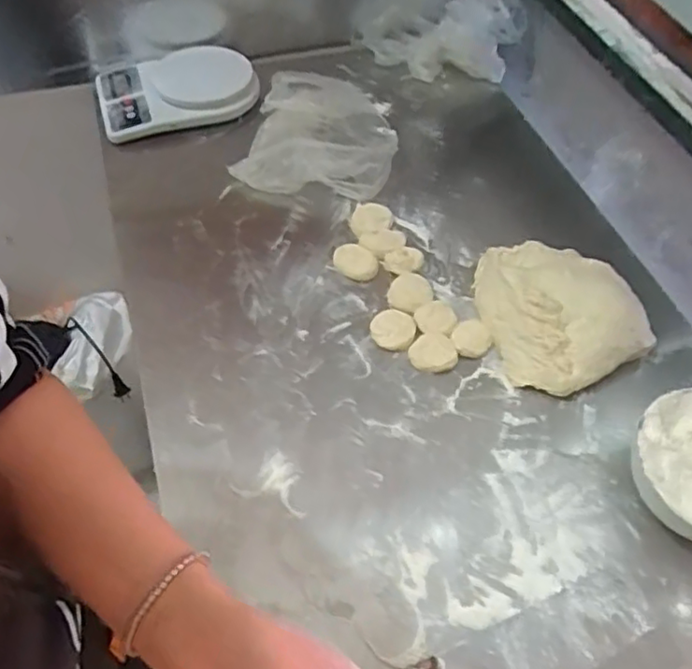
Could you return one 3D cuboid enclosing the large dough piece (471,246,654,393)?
[{"bbox_3d":[0.221,-0.036,0.675,0.156,0.063,0.192,-22,59,-17],"label":"large dough piece"}]

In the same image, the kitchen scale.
[{"bbox_3d":[-0.241,-0.355,0.890,0.221,0.030,0.152,-15,57,-12],"label":"kitchen scale"}]

